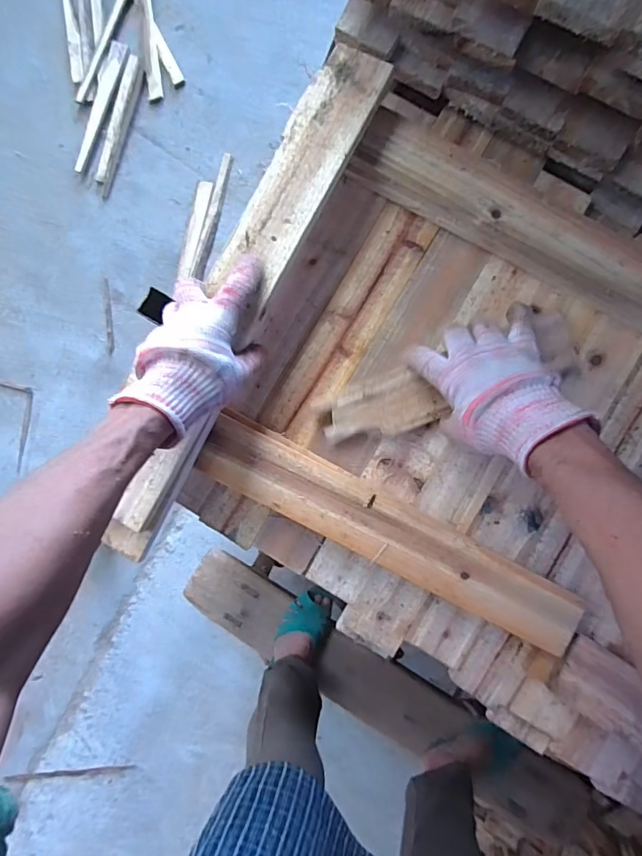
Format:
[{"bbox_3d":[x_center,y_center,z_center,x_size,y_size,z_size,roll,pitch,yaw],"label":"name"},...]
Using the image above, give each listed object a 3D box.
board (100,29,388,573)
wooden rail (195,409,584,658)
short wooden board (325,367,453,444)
[{"bbox_3d":[-0.073,-0.118,0.434,0.068,0.023,0.521,25,90,4],"label":"board"},{"bbox_3d":[0.064,0.099,0.460,0.388,0.036,0.061,27,89,4],"label":"wooden rail"},{"bbox_3d":[0.061,-0.022,0.465,0.116,0.011,0.057,-13,87,2],"label":"short wooden board"}]

